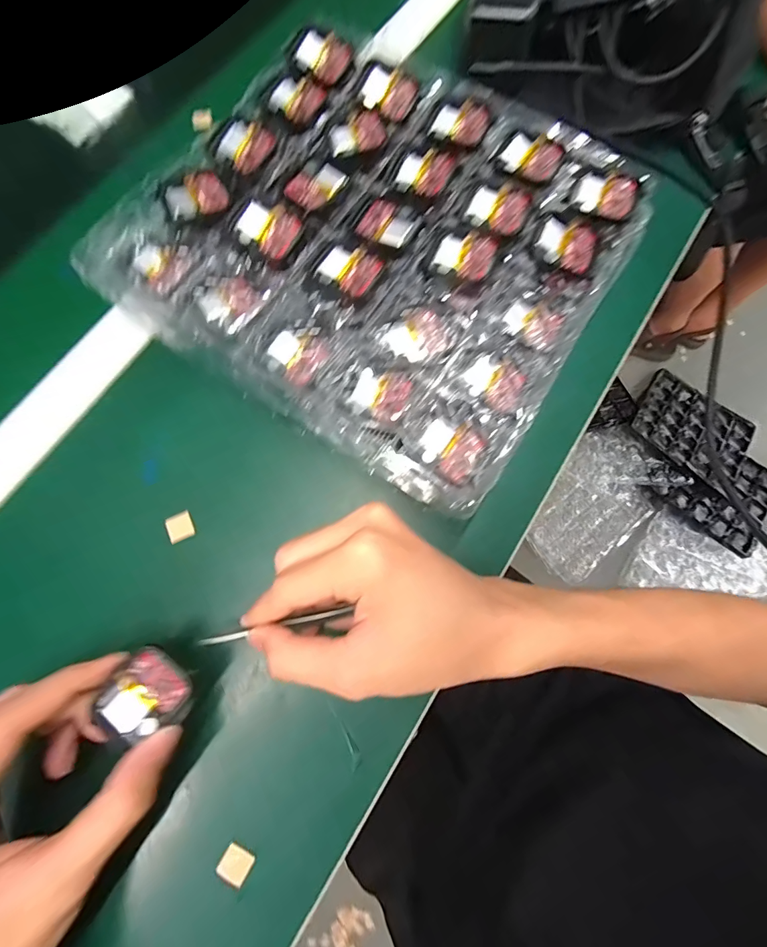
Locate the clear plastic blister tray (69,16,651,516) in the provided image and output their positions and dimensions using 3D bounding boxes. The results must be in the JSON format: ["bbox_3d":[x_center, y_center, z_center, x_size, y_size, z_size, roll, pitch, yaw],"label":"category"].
[{"bbox_3d":[0.000,-0.152,0.256,0.272,0.027,0.258,32,79,8],"label":"clear plastic blister tray"}]

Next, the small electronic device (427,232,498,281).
[{"bbox_3d":[0.051,-0.139,0.247,0.037,0.008,0.032,24,78,6],"label":"small electronic device"}]

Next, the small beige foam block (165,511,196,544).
[{"bbox_3d":[-0.133,0.035,0.256,0.015,0.004,0.018,-24,77,-6],"label":"small beige foam block"}]

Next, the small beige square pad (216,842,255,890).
[{"bbox_3d":[-0.081,0.215,0.214,0.017,0.004,0.016,29,78,7],"label":"small beige square pad"}]

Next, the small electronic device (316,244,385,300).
[{"bbox_3d":[-0.021,-0.126,0.239,0.034,0.006,0.032,33,79,8],"label":"small electronic device"}]

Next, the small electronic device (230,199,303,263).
[{"bbox_3d":[-0.073,-0.154,0.245,0.040,0.006,0.036,25,78,6],"label":"small electronic device"}]

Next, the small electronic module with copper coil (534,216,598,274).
[{"bbox_3d":[0.118,-0.148,0.251,0.038,0.008,0.031,17,77,4],"label":"small electronic module with copper coil"}]

